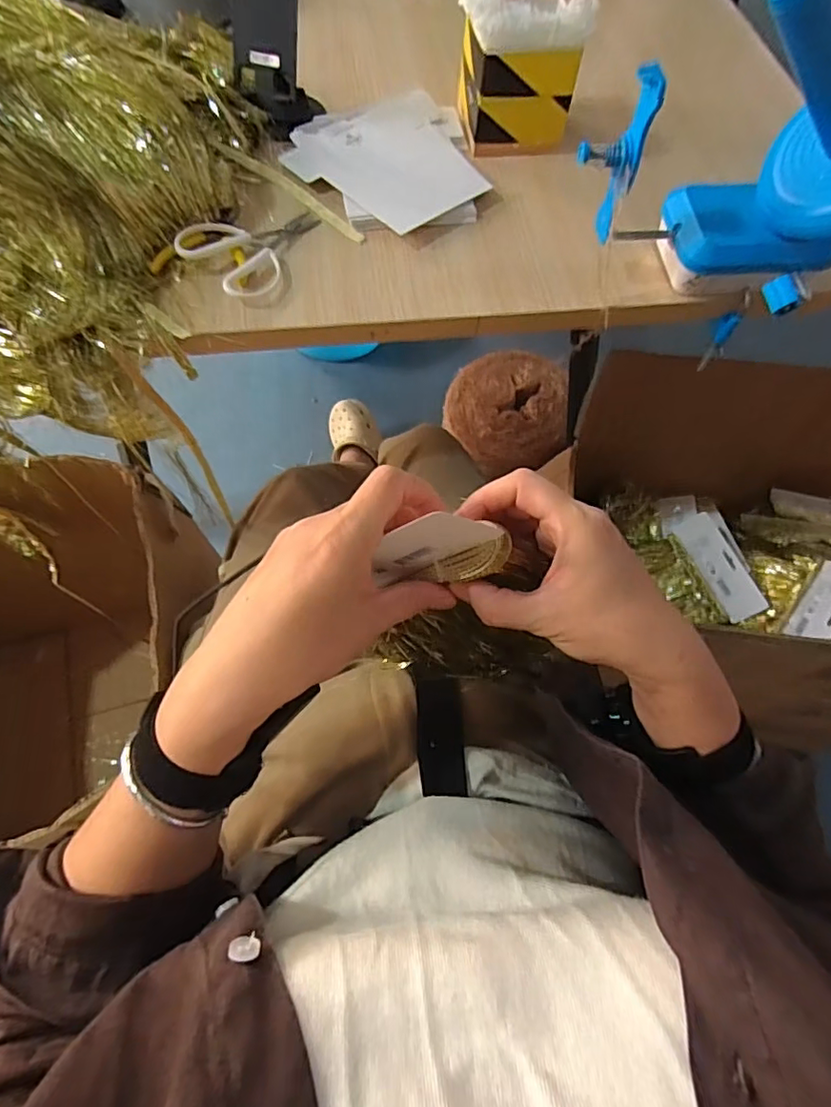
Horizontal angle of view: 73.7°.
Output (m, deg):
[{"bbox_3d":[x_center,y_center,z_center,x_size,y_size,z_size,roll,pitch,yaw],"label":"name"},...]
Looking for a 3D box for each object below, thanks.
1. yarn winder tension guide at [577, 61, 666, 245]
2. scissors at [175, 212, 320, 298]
[{"bbox_3d":[0.157,-0.318,0.444,0.048,0.115,0.018,29,67,10],"label":"yarn winder tension guide"},{"bbox_3d":[-0.148,-0.297,0.525,0.093,0.022,0.129,40,69,14],"label":"scissors"}]

